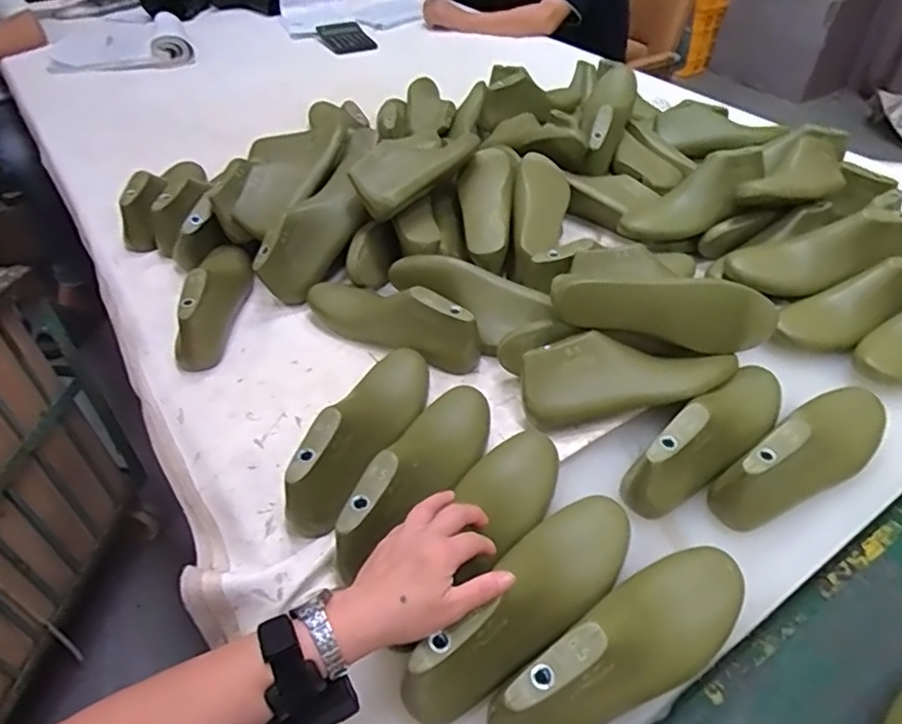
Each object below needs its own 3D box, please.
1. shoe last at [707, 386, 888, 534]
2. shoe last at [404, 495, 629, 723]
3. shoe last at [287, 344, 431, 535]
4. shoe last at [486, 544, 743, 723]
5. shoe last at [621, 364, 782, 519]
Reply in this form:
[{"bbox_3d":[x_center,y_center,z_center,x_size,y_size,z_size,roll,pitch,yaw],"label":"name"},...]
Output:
[{"bbox_3d":[0.373,0.084,0.623,0.244,0.085,0.081,-29,50,-27],"label":"shoe last"},{"bbox_3d":[0.069,0.199,0.518,0.254,0.086,0.076,-30,50,-35],"label":"shoe last"},{"bbox_3d":[-0.085,0.060,0.646,0.074,0.086,0.252,10,44,12],"label":"shoe last"},{"bbox_3d":[0.143,0.220,0.474,0.243,0.082,0.077,-29,50,-27],"label":"shoe last"},{"bbox_3d":[0.279,0.065,0.637,0.253,0.084,0.065,-29,50,-27],"label":"shoe last"}]

